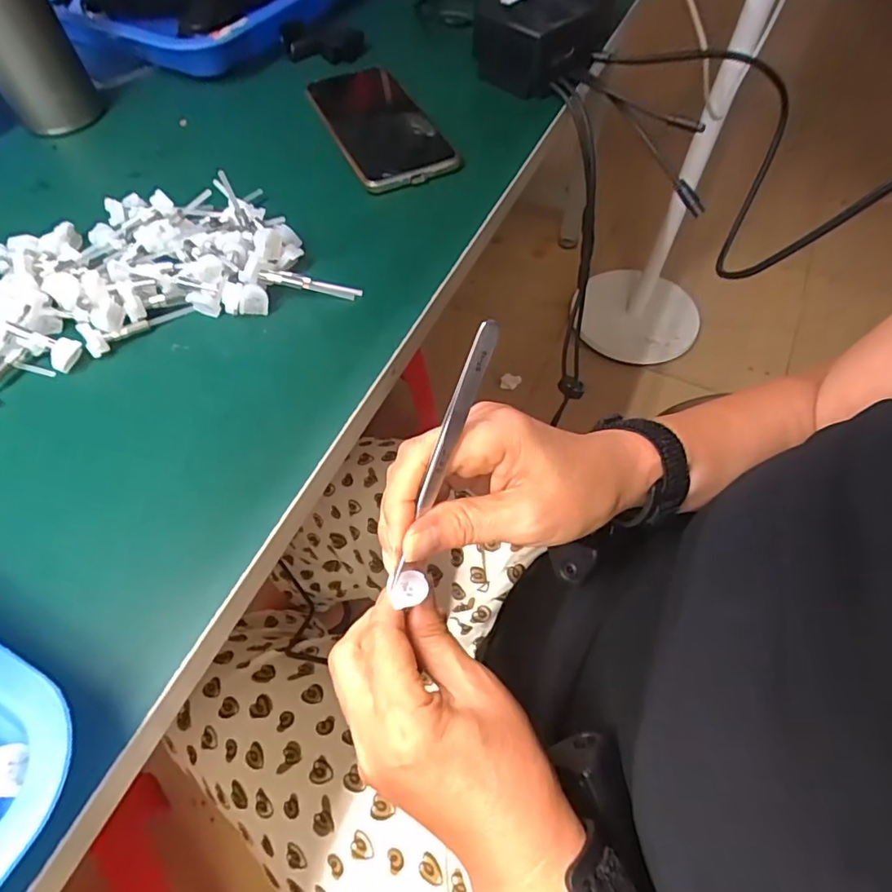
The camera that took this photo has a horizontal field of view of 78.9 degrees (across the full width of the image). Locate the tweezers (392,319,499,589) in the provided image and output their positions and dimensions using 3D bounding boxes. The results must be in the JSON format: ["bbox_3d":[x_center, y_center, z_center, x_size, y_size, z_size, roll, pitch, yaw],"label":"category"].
[{"bbox_3d":[-0.003,0.008,0.234,0.006,0.010,0.128,26,110,14],"label":"tweezers"}]

